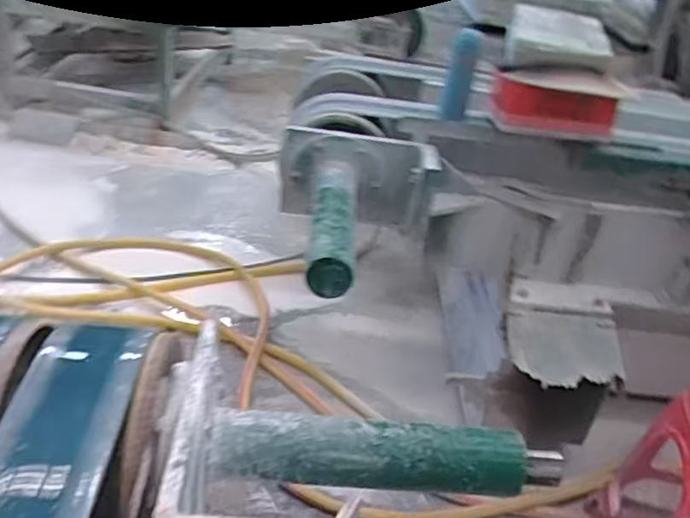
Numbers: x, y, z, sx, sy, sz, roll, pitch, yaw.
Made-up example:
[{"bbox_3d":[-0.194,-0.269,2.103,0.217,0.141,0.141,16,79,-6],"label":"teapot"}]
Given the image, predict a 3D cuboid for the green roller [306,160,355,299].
[{"bbox_3d":[-0.024,-0.084,1.323,0.087,0.095,0.417,4,31,-2],"label":"green roller"}]

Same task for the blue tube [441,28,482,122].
[{"bbox_3d":[0.254,-0.403,1.458,0.059,0.203,0.060,8,31,4],"label":"blue tube"}]

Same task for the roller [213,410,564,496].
[{"bbox_3d":[0.063,0.255,0.853,0.456,0.078,0.074,4,31,-2],"label":"roller"}]

